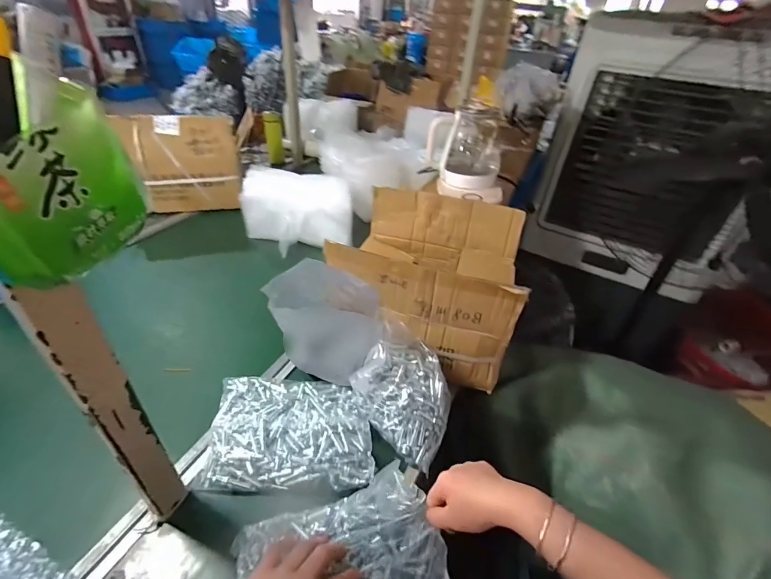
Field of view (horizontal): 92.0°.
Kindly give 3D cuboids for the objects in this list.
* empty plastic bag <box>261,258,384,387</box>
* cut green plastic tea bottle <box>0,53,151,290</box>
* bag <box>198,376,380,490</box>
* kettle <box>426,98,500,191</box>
[{"bbox_3d":[-0.090,0.048,0.620,0.174,0.191,0.090,18,39,16],"label":"empty plastic bag"},{"bbox_3d":[-0.210,-0.064,0.211,0.090,0.104,0.098,20,40,18],"label":"cut green plastic tea bottle"},{"bbox_3d":[-0.145,0.215,0.586,0.245,0.042,0.175,4,37,-3],"label":"bag"},{"bbox_3d":[0.221,-0.392,1.001,0.192,0.183,0.139,17,39,15],"label":"kettle"}]

